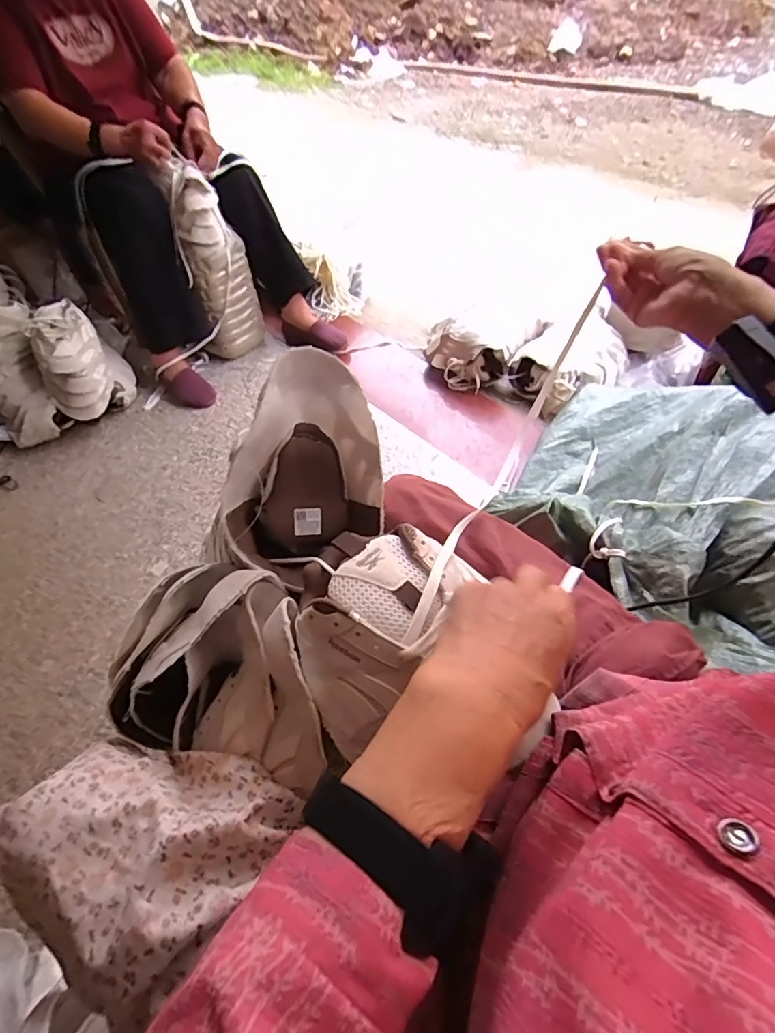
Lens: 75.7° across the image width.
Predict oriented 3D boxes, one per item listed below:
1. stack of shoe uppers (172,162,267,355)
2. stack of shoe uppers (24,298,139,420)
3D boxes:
[{"bbox_3d":[-0.427,-0.609,1.260,0.123,0.417,0.135,0,52,6],"label":"stack of shoe uppers"},{"bbox_3d":[-0.736,-0.364,1.200,0.177,0.229,0.162,-28,54,-16],"label":"stack of shoe uppers"}]

